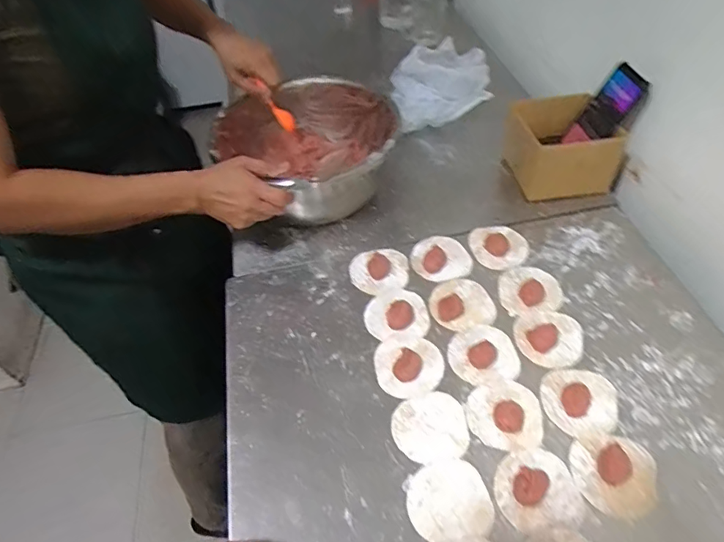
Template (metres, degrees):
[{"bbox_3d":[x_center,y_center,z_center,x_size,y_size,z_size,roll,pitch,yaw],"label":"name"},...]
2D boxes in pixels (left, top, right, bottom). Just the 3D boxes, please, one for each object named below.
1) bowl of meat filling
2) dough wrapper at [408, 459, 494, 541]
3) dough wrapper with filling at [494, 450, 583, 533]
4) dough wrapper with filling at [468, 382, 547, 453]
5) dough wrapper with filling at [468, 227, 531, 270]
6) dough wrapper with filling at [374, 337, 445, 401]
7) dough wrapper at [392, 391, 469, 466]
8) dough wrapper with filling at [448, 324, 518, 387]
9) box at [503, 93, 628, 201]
[{"bbox_3d":[-0.063,-0.191,0.801,0.251,0.134,0.257,-3,49,3],"label":"bowl of meat filling"},{"bbox_3d":[0.089,0.234,0.502,0.081,0.004,0.072,-9,49,-2],"label":"dough wrapper"},{"bbox_3d":[0.177,0.217,0.495,0.080,0.019,0.076,-3,49,3],"label":"dough wrapper with filling"},{"bbox_3d":[0.162,0.160,0.550,0.080,0.022,0.079,-3,49,3],"label":"dough wrapper with filling"},{"bbox_3d":[0.202,-0.035,0.722,0.081,0.013,0.074,-3,49,3],"label":"dough wrapper with filling"},{"bbox_3d":[0.057,0.114,0.601,0.080,0.018,0.083,-3,49,3],"label":"dough wrapper with filling"},{"bbox_3d":[0.077,0.176,0.554,0.081,0.004,0.076,-3,49,3],"label":"dough wrapper"},{"bbox_3d":[0.149,0.097,0.607,0.080,0.018,0.082,-3,49,3],"label":"dough wrapper with filling"},{"bbox_3d":[0.318,-0.193,0.784,0.152,0.102,0.125,-5,49,1],"label":"box"}]

